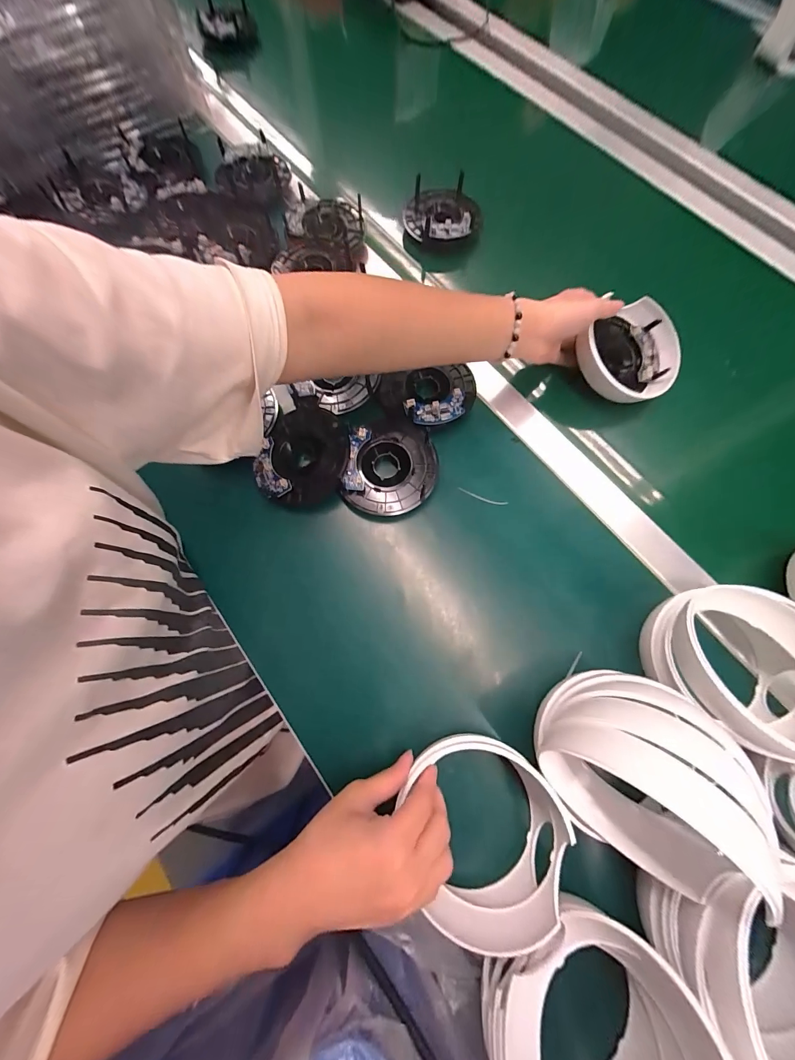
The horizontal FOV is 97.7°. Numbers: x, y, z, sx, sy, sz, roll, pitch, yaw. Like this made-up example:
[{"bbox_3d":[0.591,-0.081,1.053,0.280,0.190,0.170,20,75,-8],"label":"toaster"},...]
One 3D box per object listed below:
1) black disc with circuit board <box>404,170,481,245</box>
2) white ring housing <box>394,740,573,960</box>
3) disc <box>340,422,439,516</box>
[{"bbox_3d":[0.058,-0.411,0.449,0.098,0.034,0.105,0,73,0],"label":"black disc with circuit board"},{"bbox_3d":[0.060,0.218,0.252,0.115,0.049,0.120,0,73,0],"label":"white ring housing"},{"bbox_3d":[-0.005,-0.063,0.342,0.088,0.020,0.094,0,73,0],"label":"disc"}]

